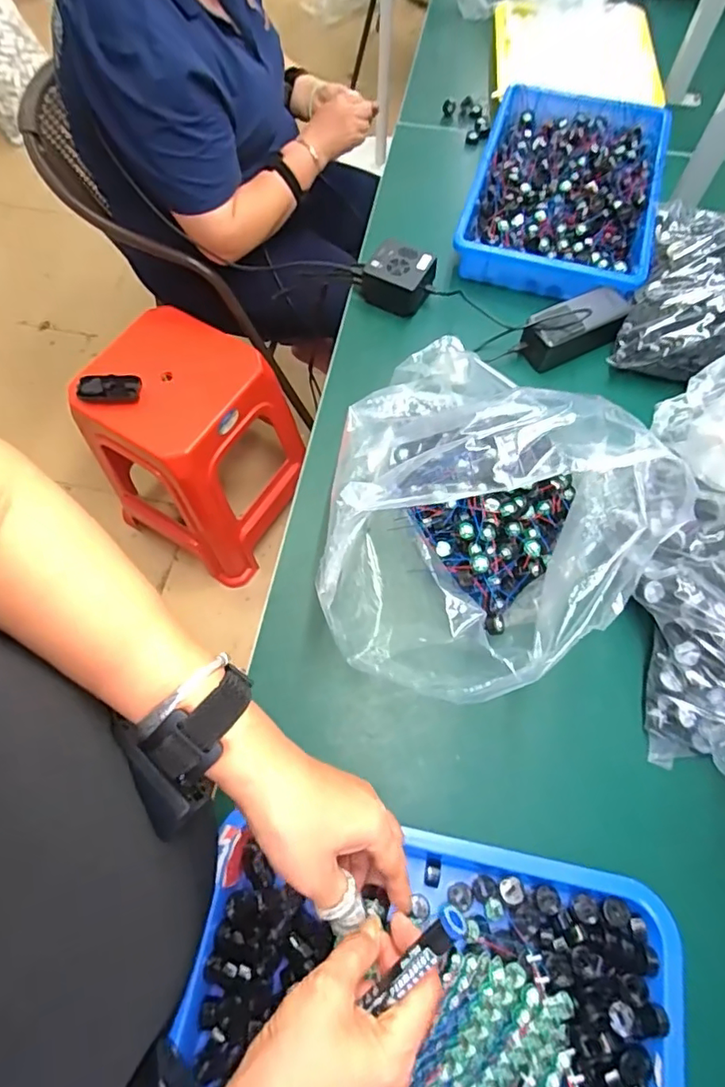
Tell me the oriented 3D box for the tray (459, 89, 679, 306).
[{"bbox_3d":[0.292,-0.512,0.785,0.246,0.055,0.376,16,68,8],"label":"tray"}]

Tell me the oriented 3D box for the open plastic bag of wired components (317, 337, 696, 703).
[{"bbox_3d":[0.096,0.008,0.479,0.225,0.209,0.236,26,70,11],"label":"open plastic bag of wired components"}]

